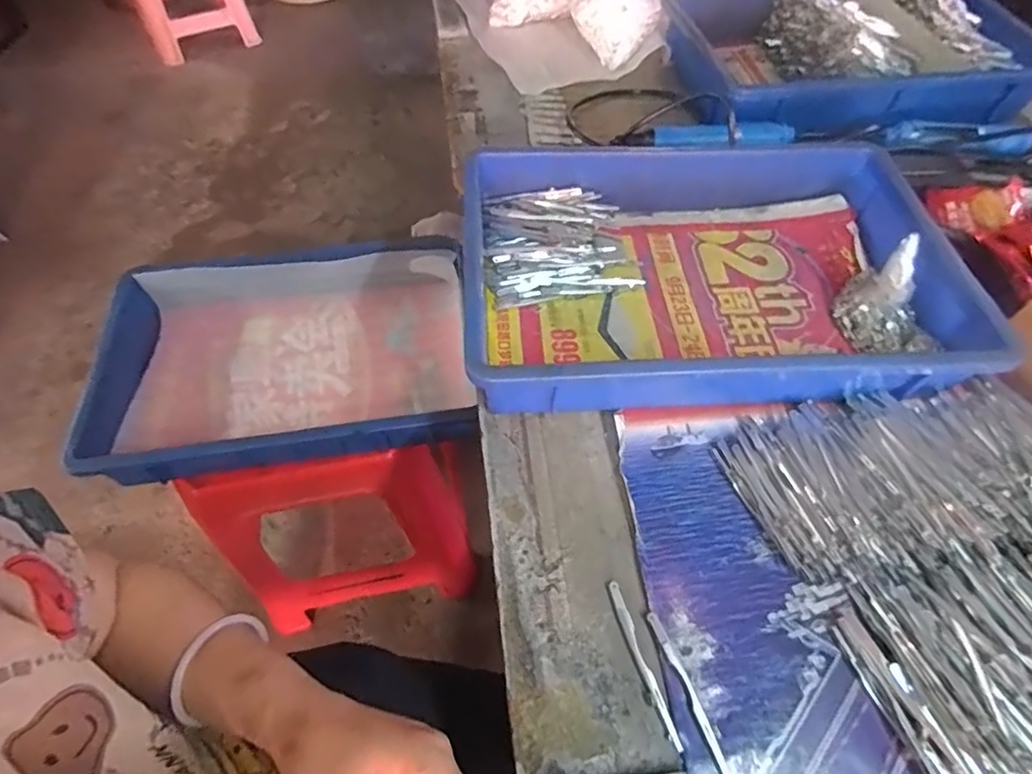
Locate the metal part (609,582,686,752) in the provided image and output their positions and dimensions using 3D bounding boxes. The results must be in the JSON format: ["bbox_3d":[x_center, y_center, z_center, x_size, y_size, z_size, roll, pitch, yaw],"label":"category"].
[{"bbox_3d":[0.082,0.179,0.363,0.008,0.006,0.103,-14,57,-9],"label":"metal part"}]

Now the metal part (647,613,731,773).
[{"bbox_3d":[0.110,0.195,0.353,0.008,0.004,0.102,-17,57,-11],"label":"metal part"}]

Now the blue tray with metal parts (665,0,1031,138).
[{"bbox_3d":[0.451,-0.465,0.756,0.447,0.089,0.321,-8,56,-5],"label":"blue tray with metal parts"}]

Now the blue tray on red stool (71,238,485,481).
[{"bbox_3d":[-0.266,-0.037,0.661,0.385,0.073,0.278,-8,56,-5],"label":"blue tray on red stool"}]

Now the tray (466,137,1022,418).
[{"bbox_3d":[0.170,-0.107,0.515,0.435,0.079,0.287,-3,56,-2],"label":"tray"}]

